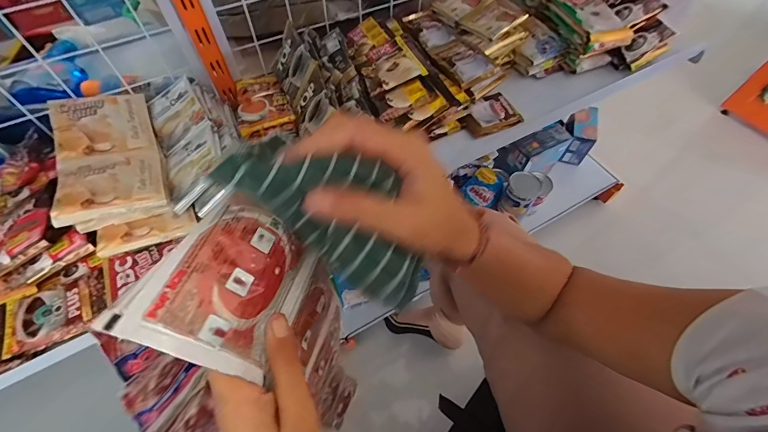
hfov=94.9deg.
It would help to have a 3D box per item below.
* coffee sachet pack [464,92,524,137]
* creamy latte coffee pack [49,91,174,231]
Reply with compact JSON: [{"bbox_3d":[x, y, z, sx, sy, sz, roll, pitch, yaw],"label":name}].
[{"bbox_3d":[0.177,-0.170,0.589,0.091,0.021,0.062,-26,62,-15],"label":"coffee sachet pack"},{"bbox_3d":[-0.361,-0.081,0.458,0.106,0.038,0.206,-23,61,-13],"label":"creamy latte coffee pack"}]

